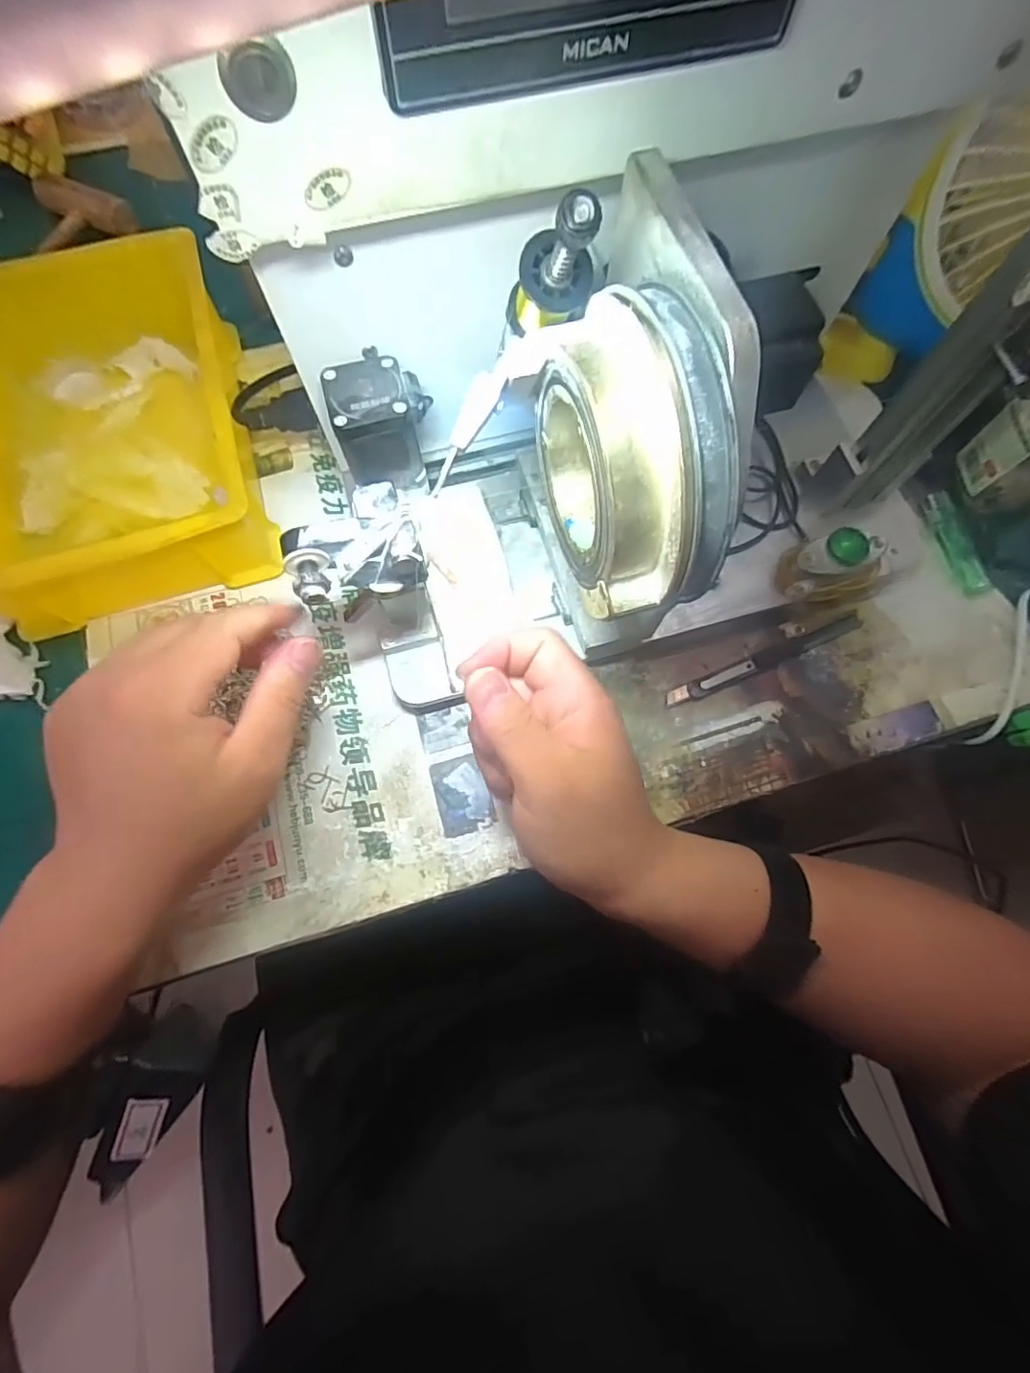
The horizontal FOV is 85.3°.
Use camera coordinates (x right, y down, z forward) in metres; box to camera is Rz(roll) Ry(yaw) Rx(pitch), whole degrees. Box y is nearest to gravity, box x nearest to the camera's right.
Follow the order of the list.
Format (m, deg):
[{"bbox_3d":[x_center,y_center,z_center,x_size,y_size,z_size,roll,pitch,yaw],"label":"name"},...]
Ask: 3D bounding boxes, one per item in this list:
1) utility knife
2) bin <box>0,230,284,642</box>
[{"bbox_3d":[0.162,-0.018,0.361,0.142,0.004,0.011,-22,74,-8],"label":"utility knife"},{"bbox_3d":[-0.266,-0.157,0.364,0.178,0.076,0.223,-18,73,-7],"label":"bin"}]

